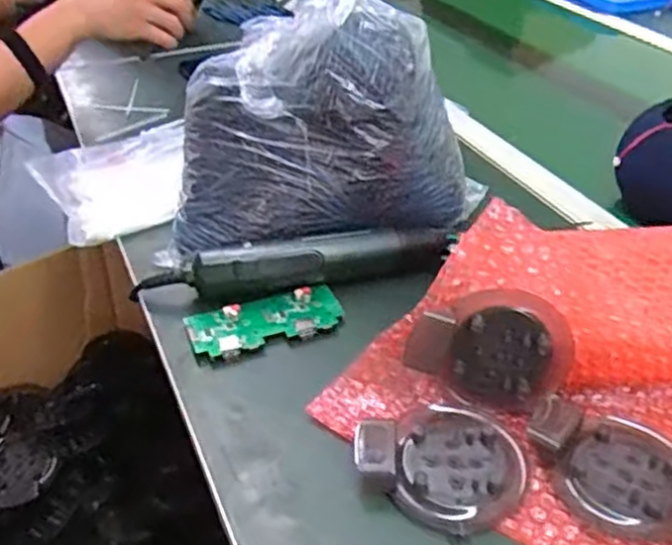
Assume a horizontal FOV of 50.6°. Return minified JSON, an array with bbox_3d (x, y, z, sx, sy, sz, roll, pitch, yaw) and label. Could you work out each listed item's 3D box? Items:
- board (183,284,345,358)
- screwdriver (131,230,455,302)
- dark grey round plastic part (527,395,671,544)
[{"bbox_3d":[-0.052,0.039,0.544,0.117,0.013,0.050,-15,39,-18],"label":"board"},{"bbox_3d":[-0.033,-0.005,0.571,0.254,0.041,0.048,-9,38,-11],"label":"screwdriver"},{"bbox_3d":[0.167,0.117,0.431,0.099,0.018,0.080,19,41,23],"label":"dark grey round plastic part"}]

